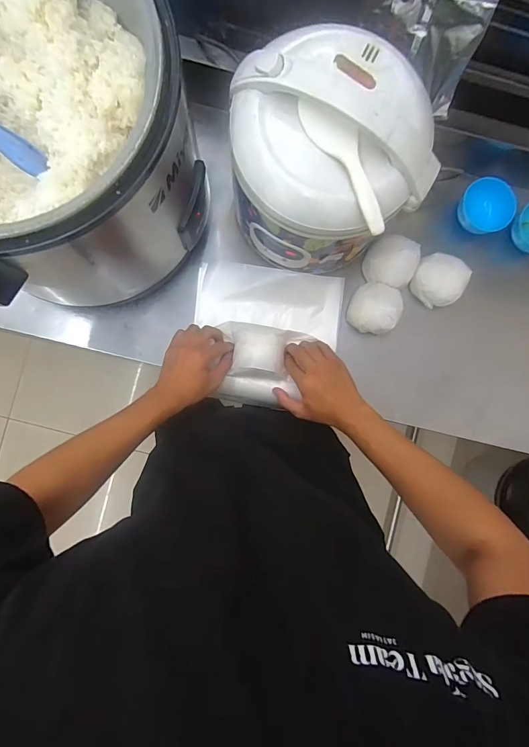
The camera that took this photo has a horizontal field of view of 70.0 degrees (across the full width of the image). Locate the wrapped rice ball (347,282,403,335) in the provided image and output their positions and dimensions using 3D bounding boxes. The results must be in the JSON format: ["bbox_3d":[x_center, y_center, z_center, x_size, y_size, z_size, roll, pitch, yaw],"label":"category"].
[{"bbox_3d":[0.189,-0.111,0.646,0.076,0.050,0.085,16,88,-2],"label":"wrapped rice ball"}]

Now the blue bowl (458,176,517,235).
[{"bbox_3d":[0.380,-0.286,0.657,0.083,0.042,0.088,-41,90,-3],"label":"blue bowl"}]

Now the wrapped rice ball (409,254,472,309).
[{"bbox_3d":[0.301,-0.162,0.647,0.079,0.046,0.090,-44,90,-3],"label":"wrapped rice ball"}]

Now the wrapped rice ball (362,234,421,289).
[{"bbox_3d":[0.218,-0.194,0.649,0.084,0.053,0.083,0,88,-2],"label":"wrapped rice ball"}]

